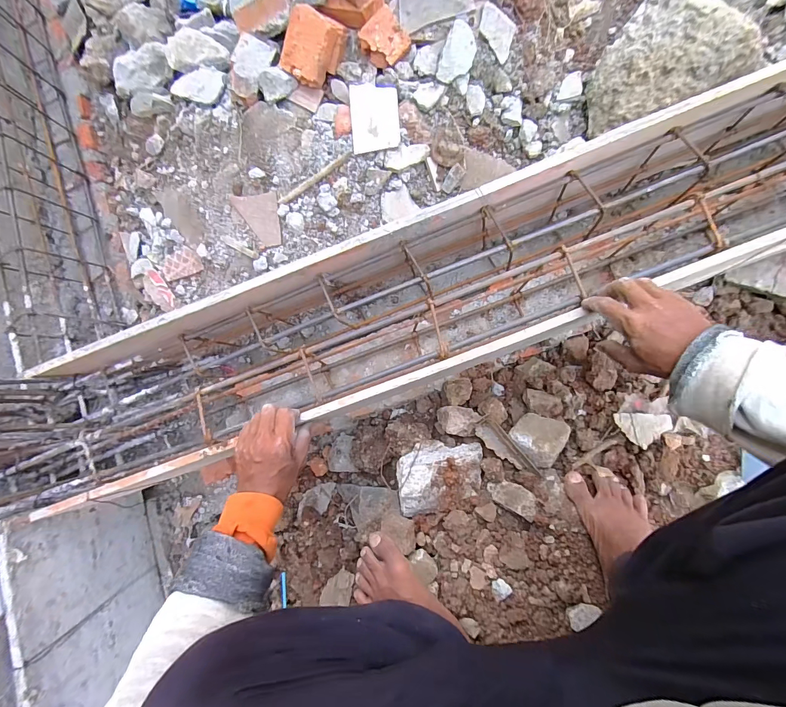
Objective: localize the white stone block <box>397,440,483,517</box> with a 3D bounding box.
[{"bbox_3d":[0.081,0.207,0.582,0.152,0.070,0.110,-10,83,7],"label":"white stone block"}]

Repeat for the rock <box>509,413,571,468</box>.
[{"bbox_3d":[0.248,0.136,0.586,0.081,0.055,0.075,-1,84,8],"label":"rock"}]

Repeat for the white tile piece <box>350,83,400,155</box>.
[{"bbox_3d":[-0.037,-0.479,0.712,0.098,0.004,0.122,1,104,13],"label":"white tile piece"}]

